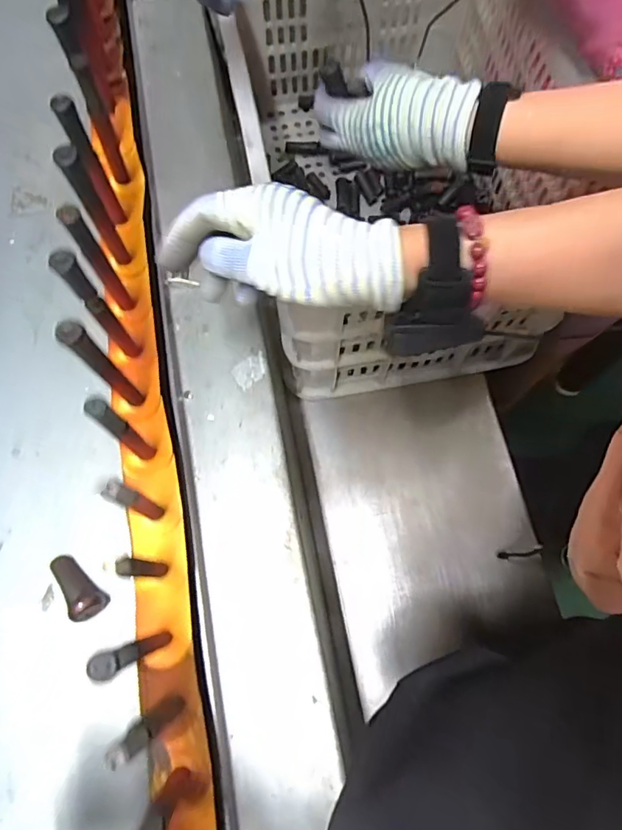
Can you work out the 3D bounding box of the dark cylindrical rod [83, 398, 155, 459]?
[{"bbox_3d":[-0.147,0.014,0.411,0.016,0.139,0.014,37,74,8],"label":"dark cylindrical rod"}]

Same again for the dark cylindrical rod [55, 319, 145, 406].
[{"bbox_3d":[-0.166,-0.037,0.423,0.017,0.152,0.020,-40,79,-14],"label":"dark cylindrical rod"}]

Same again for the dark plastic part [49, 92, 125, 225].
[{"bbox_3d":[-0.198,-0.223,0.484,0.017,0.146,0.019,-25,75,-11],"label":"dark plastic part"}]

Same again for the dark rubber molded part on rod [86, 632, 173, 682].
[{"bbox_3d":[-0.118,0.162,0.360,0.017,0.145,0.015,-21,74,-6],"label":"dark rubber molded part on rod"}]

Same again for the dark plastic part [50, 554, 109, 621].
[{"bbox_3d":[-0.205,0.147,0.446,0.059,0.030,0.027,38,77,11],"label":"dark plastic part"}]

